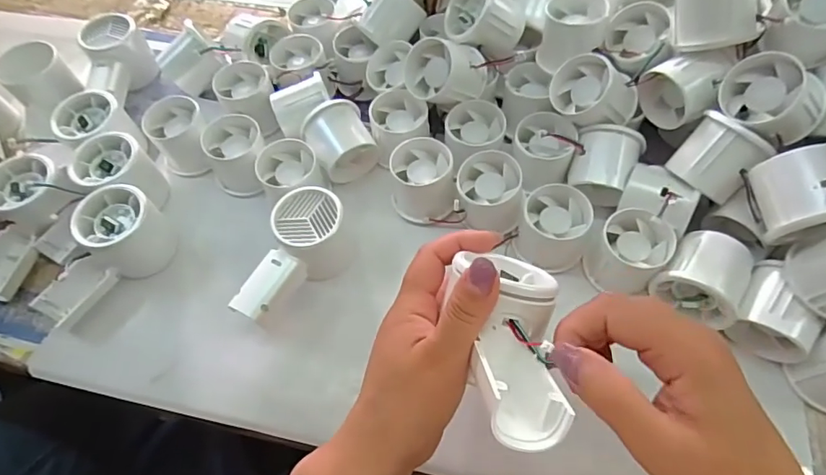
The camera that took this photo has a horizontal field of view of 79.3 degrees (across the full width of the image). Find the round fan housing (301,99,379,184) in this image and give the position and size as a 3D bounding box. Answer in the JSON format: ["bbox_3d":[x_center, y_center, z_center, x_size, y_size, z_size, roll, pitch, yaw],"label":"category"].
[{"bbox_3d":[-0.066,-0.087,0.447,0.054,0.044,0.052,-28,64,-12],"label":"round fan housing"}]

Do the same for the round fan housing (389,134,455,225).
[{"bbox_3d":[0.008,-0.048,0.425,0.051,0.043,0.056,-1,62,2],"label":"round fan housing"}]

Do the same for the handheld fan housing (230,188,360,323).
[{"bbox_3d":[-0.087,0.019,0.389,0.056,0.047,0.106,17,64,12],"label":"handheld fan housing"}]

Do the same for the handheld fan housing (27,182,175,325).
[{"bbox_3d":[-0.253,0.014,0.399,0.115,0.054,0.060,-40,67,-17],"label":"handheld fan housing"}]

